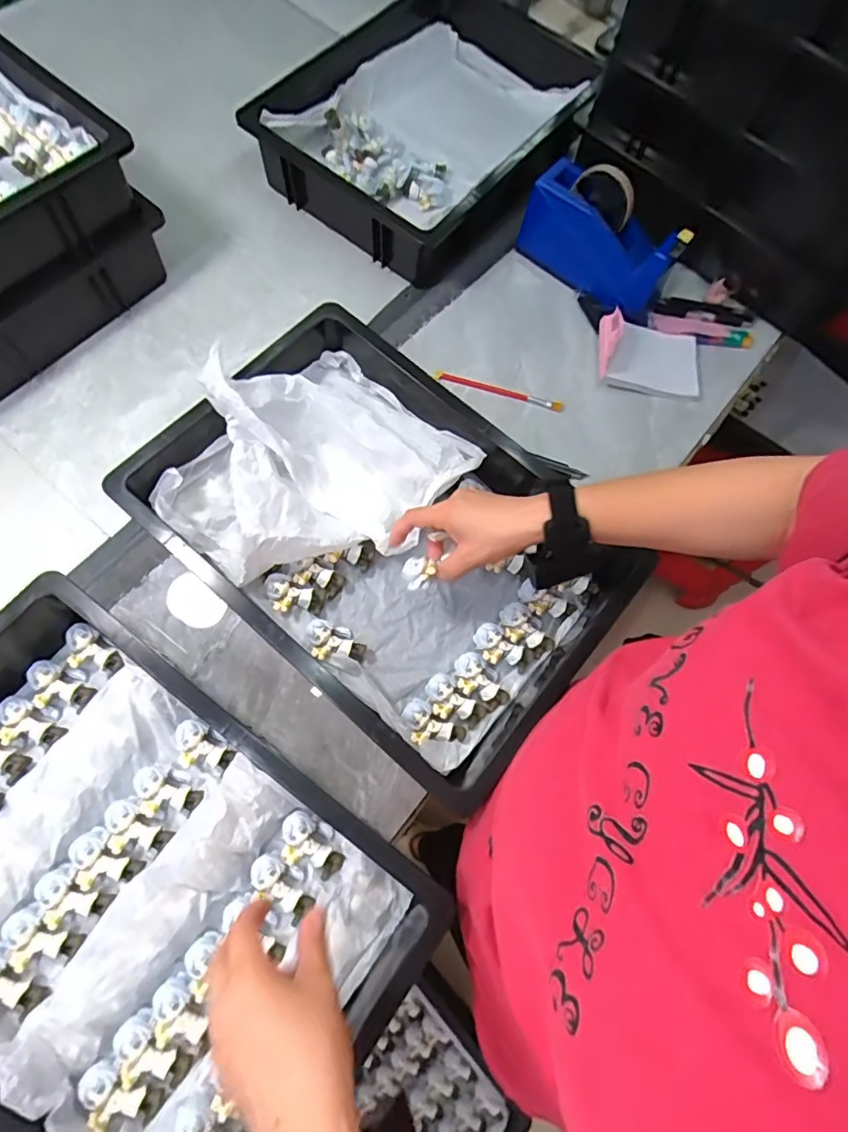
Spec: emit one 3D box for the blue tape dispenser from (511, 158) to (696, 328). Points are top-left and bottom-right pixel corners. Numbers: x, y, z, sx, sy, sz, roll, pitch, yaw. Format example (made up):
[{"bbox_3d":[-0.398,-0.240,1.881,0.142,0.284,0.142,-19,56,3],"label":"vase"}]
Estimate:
[{"bbox_3d":[0.217,-0.405,0.657,0.201,0.114,0.067,32,72,5],"label":"blue tape dispenser"}]

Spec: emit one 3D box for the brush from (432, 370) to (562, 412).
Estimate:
[{"bbox_3d":[0.095,-0.223,0.670,0.167,0.007,0.014,18,71,0],"label":"brush"}]

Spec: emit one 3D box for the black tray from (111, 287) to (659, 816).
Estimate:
[{"bbox_3d":[-0.040,-0.035,0.551,0.450,0.093,0.317,40,73,8],"label":"black tray"}]

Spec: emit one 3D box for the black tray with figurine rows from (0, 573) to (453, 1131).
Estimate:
[{"bbox_3d":[-0.259,0.258,0.437,0.466,0.102,0.320,36,72,6],"label":"black tray with figurine rows"}]

